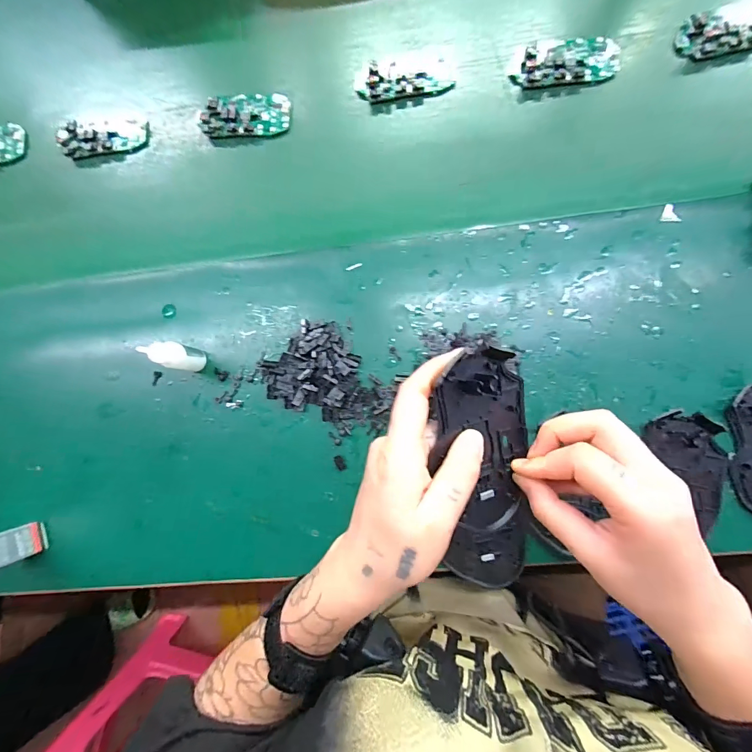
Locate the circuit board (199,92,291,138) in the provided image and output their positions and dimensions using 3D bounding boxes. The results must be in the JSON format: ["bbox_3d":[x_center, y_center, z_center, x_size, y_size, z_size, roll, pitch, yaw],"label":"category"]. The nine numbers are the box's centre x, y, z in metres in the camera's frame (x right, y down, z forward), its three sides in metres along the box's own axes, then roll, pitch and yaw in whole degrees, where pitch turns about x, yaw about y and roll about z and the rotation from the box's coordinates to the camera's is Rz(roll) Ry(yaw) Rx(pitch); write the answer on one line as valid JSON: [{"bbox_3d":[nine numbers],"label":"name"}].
[{"bbox_3d":[-0.135,-0.269,0.389,0.092,0.007,0.043,0,83,5],"label":"circuit board"}]

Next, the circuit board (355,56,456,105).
[{"bbox_3d":[0.028,-0.300,0.377,0.096,0.012,0.044,-8,82,4],"label":"circuit board"}]

